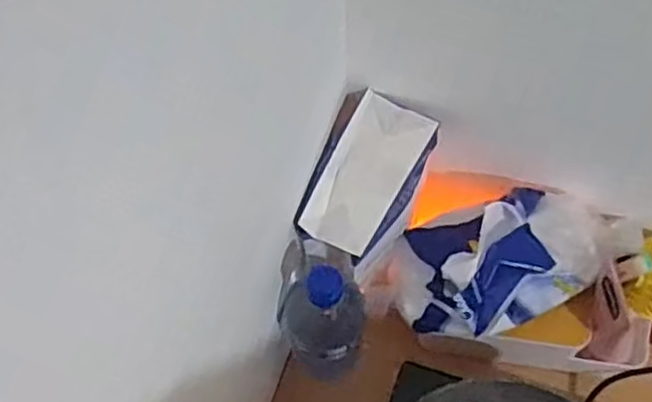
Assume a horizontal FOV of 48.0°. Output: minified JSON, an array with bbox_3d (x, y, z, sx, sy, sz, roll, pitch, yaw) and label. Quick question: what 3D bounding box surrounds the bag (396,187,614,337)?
[{"bbox_3d":[0.172,0.052,0.702,0.202,0.075,0.126,-21,67,-8],"label":"bag"}]

